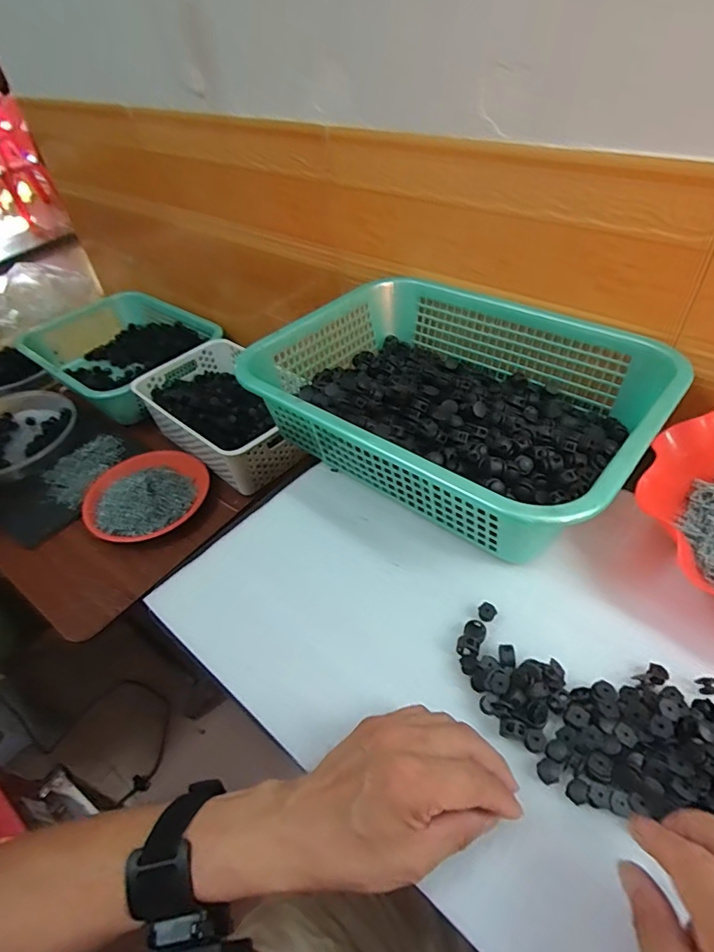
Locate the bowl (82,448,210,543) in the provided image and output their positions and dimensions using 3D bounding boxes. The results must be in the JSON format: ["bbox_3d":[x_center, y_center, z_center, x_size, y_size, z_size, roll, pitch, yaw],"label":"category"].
[{"bbox_3d":[-0.345,0.015,0.816,0.191,0.064,0.195,-4,45,4],"label":"bowl"}]

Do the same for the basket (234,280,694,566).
[{"bbox_3d":[0.099,-0.091,0.531,0.376,0.093,0.294,27,54,30],"label":"basket"}]

